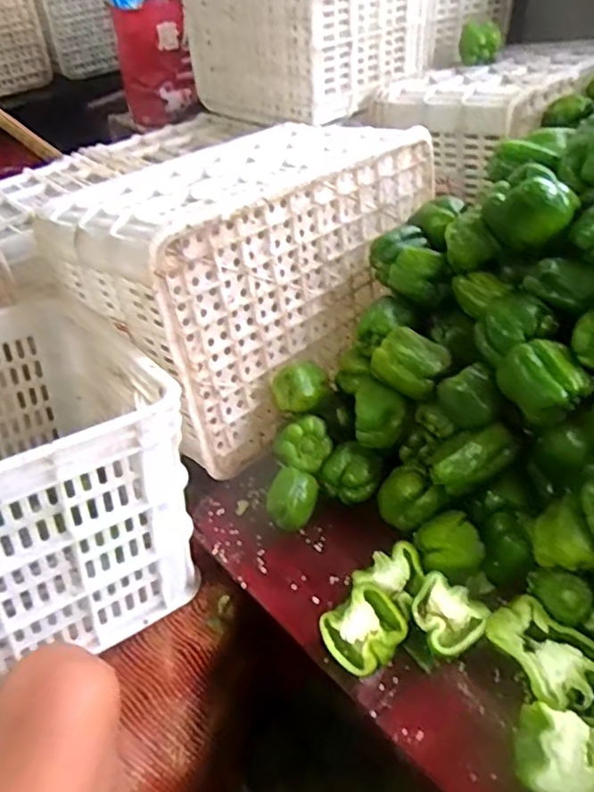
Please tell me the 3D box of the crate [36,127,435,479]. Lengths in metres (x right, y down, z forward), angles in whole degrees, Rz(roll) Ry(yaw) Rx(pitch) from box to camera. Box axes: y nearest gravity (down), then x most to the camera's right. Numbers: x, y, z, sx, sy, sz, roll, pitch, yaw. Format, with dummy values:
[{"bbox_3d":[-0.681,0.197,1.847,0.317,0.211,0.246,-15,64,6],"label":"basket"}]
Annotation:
[{"bbox_3d":[-0.058,-0.204,0.862,0.500,0.280,0.373,-34,50,-29],"label":"crate"}]

